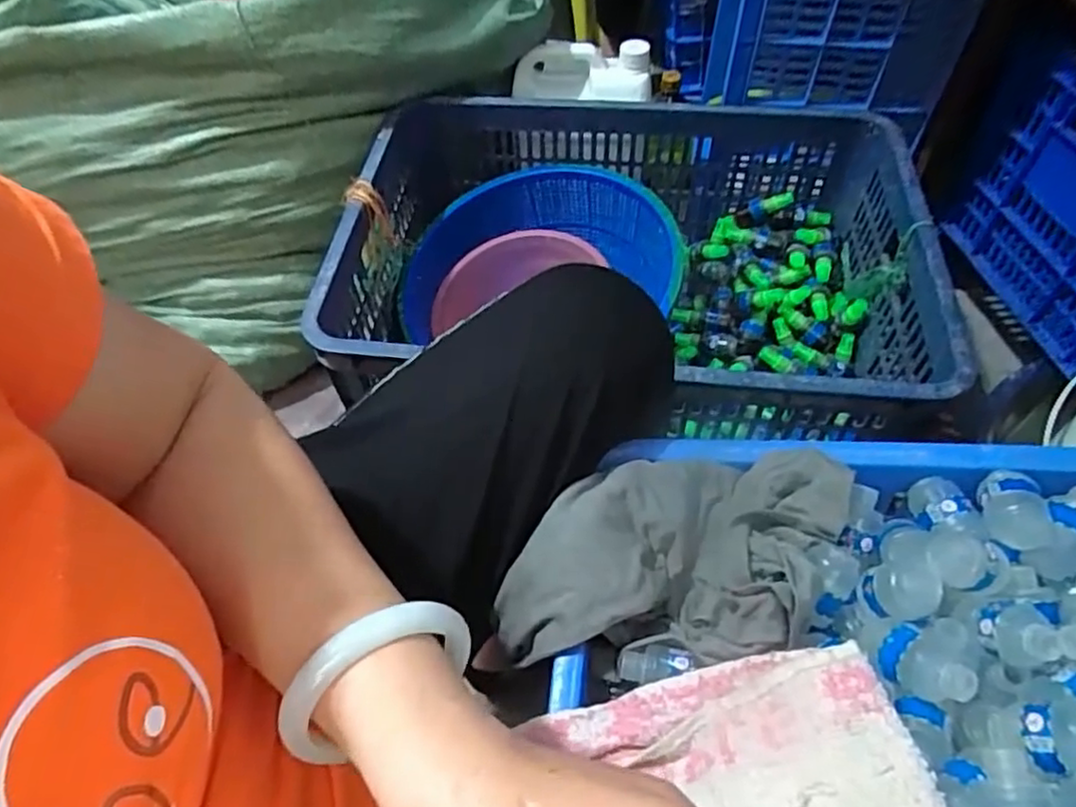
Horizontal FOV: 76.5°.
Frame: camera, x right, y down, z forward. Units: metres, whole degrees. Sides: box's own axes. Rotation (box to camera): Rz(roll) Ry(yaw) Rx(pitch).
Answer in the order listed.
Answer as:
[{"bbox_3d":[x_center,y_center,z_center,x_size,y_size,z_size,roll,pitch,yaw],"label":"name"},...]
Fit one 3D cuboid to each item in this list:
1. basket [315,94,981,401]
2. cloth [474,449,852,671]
[{"bbox_3d":[0.101,-0.179,0.802,0.600,0.189,0.498,4,55,7],"label":"basket"},{"bbox_3d":[0.076,0.085,0.402,0.203,0.064,0.123,0,55,4],"label":"cloth"}]

